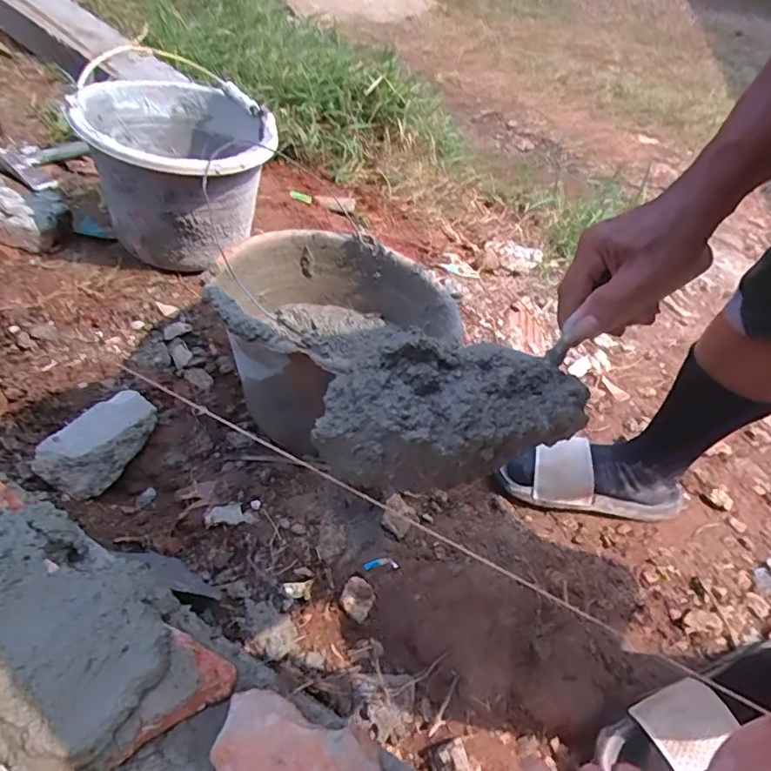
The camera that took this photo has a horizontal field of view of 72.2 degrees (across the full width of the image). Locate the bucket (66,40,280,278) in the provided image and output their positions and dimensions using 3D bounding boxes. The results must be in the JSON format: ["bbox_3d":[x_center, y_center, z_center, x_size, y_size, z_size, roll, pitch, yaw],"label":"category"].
[{"bbox_3d":[-0.288,-0.301,0.761,0.233,0.184,0.285,-8,46,-15],"label":"bucket"}]

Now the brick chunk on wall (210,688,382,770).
[{"bbox_3d":[-0.057,0.245,0.338,0.105,0.053,0.069,19,45,12],"label":"brick chunk on wall"}]

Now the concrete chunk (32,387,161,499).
[{"bbox_3d":[-0.337,0.069,0.628,0.071,0.048,0.133,24,46,17],"label":"concrete chunk"}]

